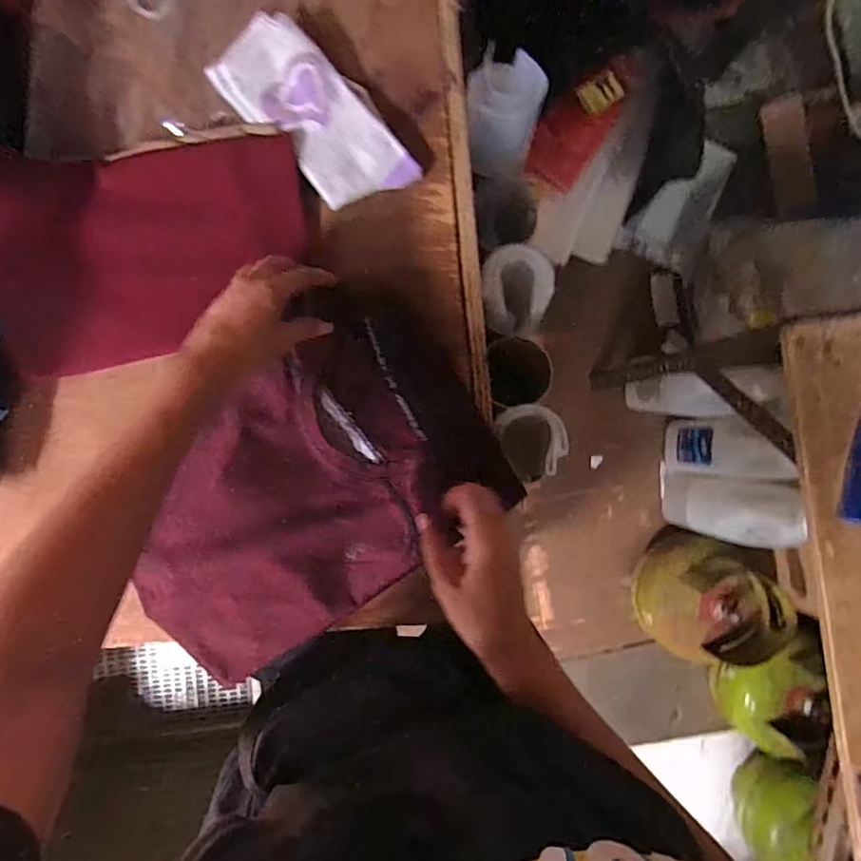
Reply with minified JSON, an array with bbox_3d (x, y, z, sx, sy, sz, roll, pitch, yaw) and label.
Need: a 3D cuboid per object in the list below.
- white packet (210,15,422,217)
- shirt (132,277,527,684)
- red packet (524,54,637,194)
[{"bbox_3d":[-0.106,-0.289,0.509,0.189,0.027,0.089,45,88,0],"label":"white packet"},{"bbox_3d":[-0.110,0.050,0.483,0.325,0.021,0.230,-40,90,-2],"label":"shirt"},{"bbox_3d":[0.250,-0.515,0.917,0.104,0.043,0.247,35,88,-1],"label":"red packet"}]

